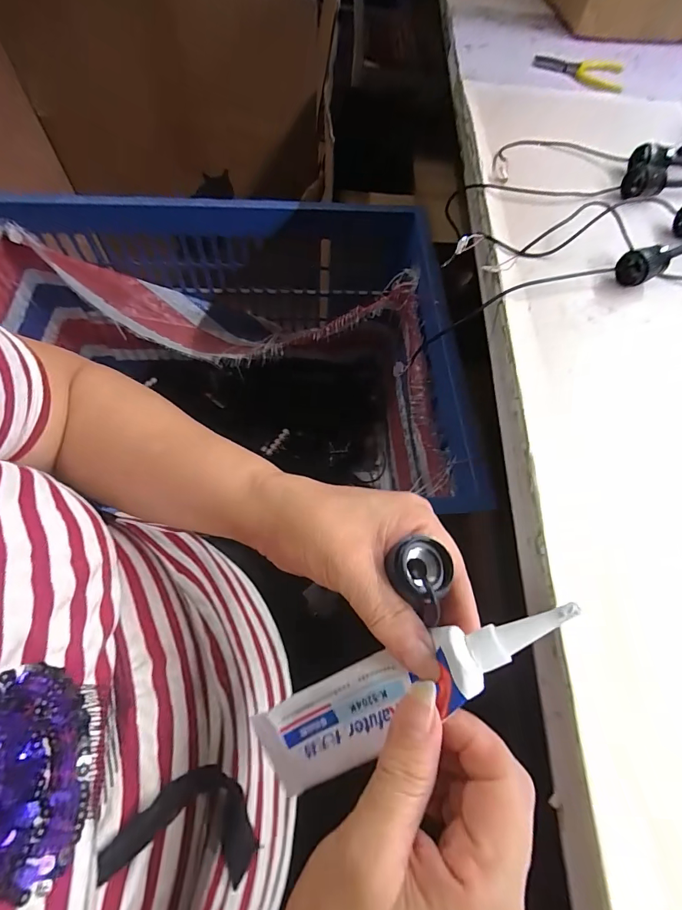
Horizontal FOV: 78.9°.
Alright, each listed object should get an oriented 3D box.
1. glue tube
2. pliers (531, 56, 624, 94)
[{"bbox_3d":[0.025,0.101,0.173,0.148,0.014,0.036,-34,66,16],"label":"glue tube"},{"bbox_3d":[0.325,-0.523,0.564,0.123,0.014,0.059,33,65,13],"label":"pliers"}]

